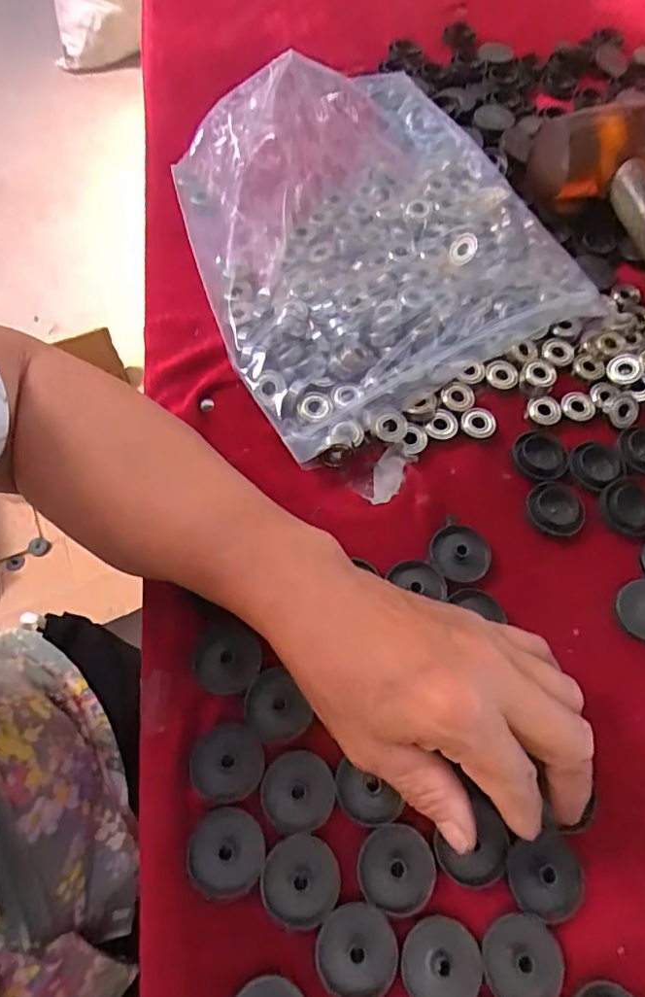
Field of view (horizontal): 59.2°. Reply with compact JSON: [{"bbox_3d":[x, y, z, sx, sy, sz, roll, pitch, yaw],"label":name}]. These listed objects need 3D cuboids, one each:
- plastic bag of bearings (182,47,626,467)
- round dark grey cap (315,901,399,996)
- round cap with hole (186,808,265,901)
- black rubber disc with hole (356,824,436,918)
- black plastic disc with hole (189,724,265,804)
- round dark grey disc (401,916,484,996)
[{"bbox_3d":[0.028,-0.191,0.394,0.250,0.063,0.278,-26,68,-14],"label":"plastic bag of bearings"},{"bbox_3d":[0.014,0.189,0.237,0.033,0.004,0.033,1,64,-1],"label":"round dark grey cap"},{"bbox_3d":[-0.043,0.156,0.248,0.033,0.012,0.035,34,68,14],"label":"round cap with hole"},{"bbox_3d":[0.033,0.163,0.249,0.032,0.004,0.033,1,64,-1],"label":"black rubber disc with hole"},{"bbox_3d":[-0.045,0.124,0.267,0.033,0.013,0.032,1,64,-1],"label":"black plastic disc with hole"},{"bbox_3d":[0.050,0.194,0.236,0.032,0.004,0.032,1,64,-1],"label":"round dark grey disc"}]

